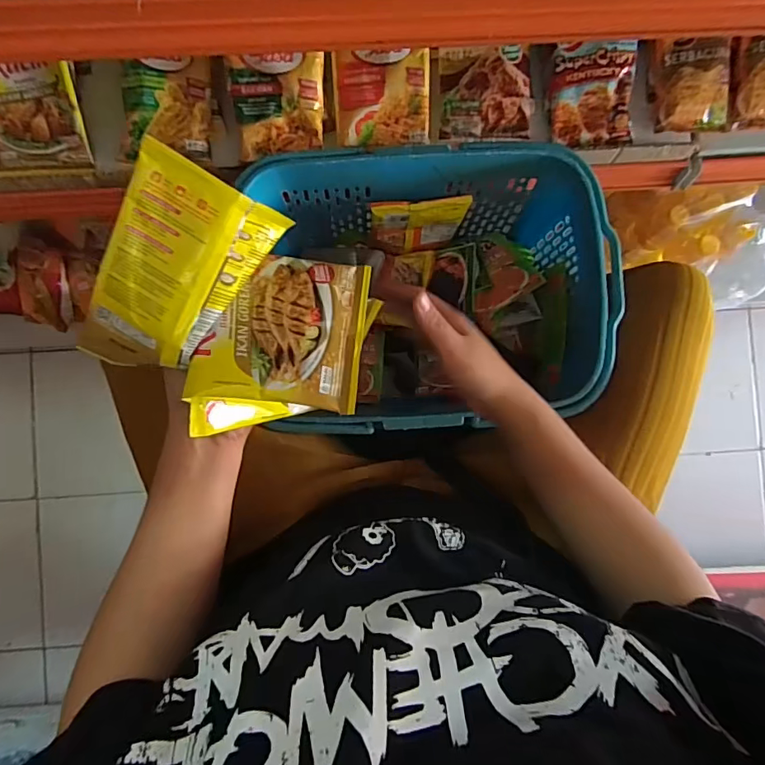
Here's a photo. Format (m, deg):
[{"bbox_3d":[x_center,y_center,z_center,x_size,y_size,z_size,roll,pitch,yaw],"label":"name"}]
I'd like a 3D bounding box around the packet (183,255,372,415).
[{"bbox_3d":[-0.061,-0.035,0.308,0.098,0.012,0.099,8,72,-9],"label":"packet"}]

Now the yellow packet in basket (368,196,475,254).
[{"bbox_3d":[0.045,-0.191,0.606,0.115,0.098,0.014,-8,73,-4],"label":"yellow packet in basket"}]

